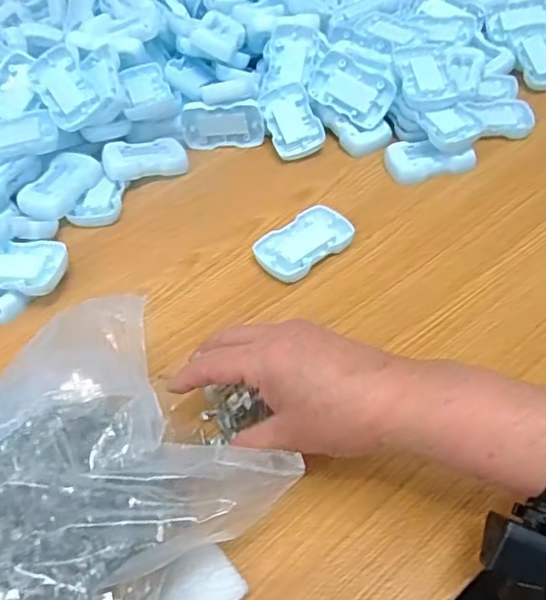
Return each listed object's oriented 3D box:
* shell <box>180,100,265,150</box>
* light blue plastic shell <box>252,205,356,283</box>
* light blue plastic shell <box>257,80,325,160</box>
[{"bbox_3d":[-0.055,-0.189,0.634,0.086,0.055,0.019,-6,49,0],"label":"shell"},{"bbox_3d":[0.029,-0.052,0.532,0.089,0.016,0.051,-34,54,-22],"label":"light blue plastic shell"},{"bbox_3d":[0.020,-0.195,0.635,0.053,0.012,0.087,-23,70,6],"label":"light blue plastic shell"}]

